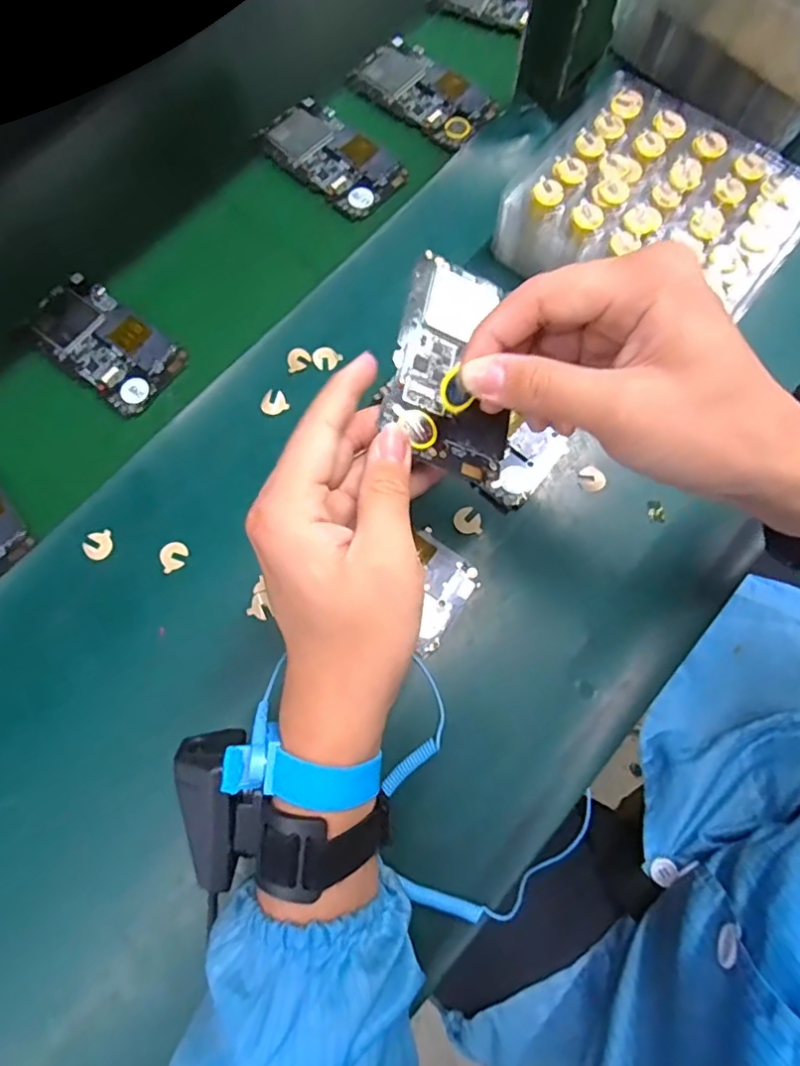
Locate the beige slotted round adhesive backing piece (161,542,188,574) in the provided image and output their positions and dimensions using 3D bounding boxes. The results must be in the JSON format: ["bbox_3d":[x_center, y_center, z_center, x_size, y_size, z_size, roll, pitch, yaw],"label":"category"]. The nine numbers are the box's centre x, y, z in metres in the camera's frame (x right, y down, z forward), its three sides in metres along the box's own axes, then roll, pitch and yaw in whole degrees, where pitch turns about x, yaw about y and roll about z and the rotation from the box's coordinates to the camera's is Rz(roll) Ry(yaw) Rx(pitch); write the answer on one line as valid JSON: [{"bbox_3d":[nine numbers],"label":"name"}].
[{"bbox_3d":[-0.148,0.015,0.381,0.019,0.004,0.017,-31,93,-11],"label":"beige slotted round adhesive backing piece"}]

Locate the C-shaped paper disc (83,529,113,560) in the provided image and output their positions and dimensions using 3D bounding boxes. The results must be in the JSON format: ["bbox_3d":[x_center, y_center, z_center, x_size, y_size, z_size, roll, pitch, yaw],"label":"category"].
[{"bbox_3d":[-0.198,0.008,0.381,0.018,0.004,0.017,4,72,-14],"label":"C-shaped paper disc"}]

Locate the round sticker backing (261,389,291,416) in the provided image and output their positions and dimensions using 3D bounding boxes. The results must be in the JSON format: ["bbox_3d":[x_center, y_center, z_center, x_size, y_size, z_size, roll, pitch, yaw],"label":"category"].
[{"bbox_3d":[-0.089,-0.091,0.406,0.018,0.004,0.017,0,88,-7],"label":"round sticker backing"}]

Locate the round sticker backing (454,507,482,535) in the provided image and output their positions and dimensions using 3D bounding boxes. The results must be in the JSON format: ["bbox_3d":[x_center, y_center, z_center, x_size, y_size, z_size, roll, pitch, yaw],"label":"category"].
[{"bbox_3d":[0.045,-0.008,0.387,0.018,0.004,0.017,0,81,0],"label":"round sticker backing"}]

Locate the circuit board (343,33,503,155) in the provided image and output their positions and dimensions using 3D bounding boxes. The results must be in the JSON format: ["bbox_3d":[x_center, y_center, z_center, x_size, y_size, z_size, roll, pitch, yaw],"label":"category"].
[{"bbox_3d":[0.020,-0.373,0.490,0.125,0.011,0.065,42,74,12],"label":"circuit board"}]

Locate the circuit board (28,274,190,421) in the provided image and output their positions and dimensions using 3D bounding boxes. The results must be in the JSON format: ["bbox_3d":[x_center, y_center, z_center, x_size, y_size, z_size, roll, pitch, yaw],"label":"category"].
[{"bbox_3d":[-0.220,-0.142,0.430,0.117,0.006,0.065,37,73,11],"label":"circuit board"}]

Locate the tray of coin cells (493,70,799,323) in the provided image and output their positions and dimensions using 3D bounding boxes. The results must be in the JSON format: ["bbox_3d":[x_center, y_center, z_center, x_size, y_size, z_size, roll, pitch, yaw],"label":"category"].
[{"bbox_3d":[0.177,-0.222,0.402,0.177,0.052,0.151,32,73,10],"label":"tray of coin cells"}]

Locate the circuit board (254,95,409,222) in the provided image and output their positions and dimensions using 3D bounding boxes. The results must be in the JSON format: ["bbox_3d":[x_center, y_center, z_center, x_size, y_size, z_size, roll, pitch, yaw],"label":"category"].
[{"bbox_3d":[-0.054,-0.305,0.470,0.119,0.008,0.065,43,75,13],"label":"circuit board"}]

